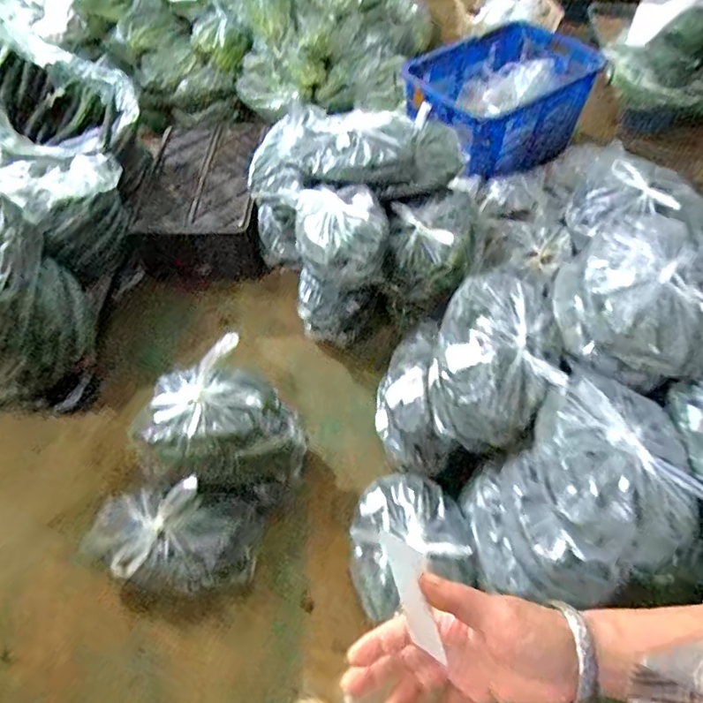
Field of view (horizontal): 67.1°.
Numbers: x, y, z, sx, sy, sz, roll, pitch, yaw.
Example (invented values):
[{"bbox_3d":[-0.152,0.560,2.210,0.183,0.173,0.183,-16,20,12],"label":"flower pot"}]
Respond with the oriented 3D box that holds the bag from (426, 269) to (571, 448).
[{"bbox_3d":[0.313,0.027,1.180,0.257,0.200,0.362,10,55,7],"label":"bag"}]

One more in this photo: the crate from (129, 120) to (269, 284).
[{"bbox_3d":[-0.504,-0.554,1.837,0.396,0.248,0.597,-1,54,-1],"label":"crate"}]

